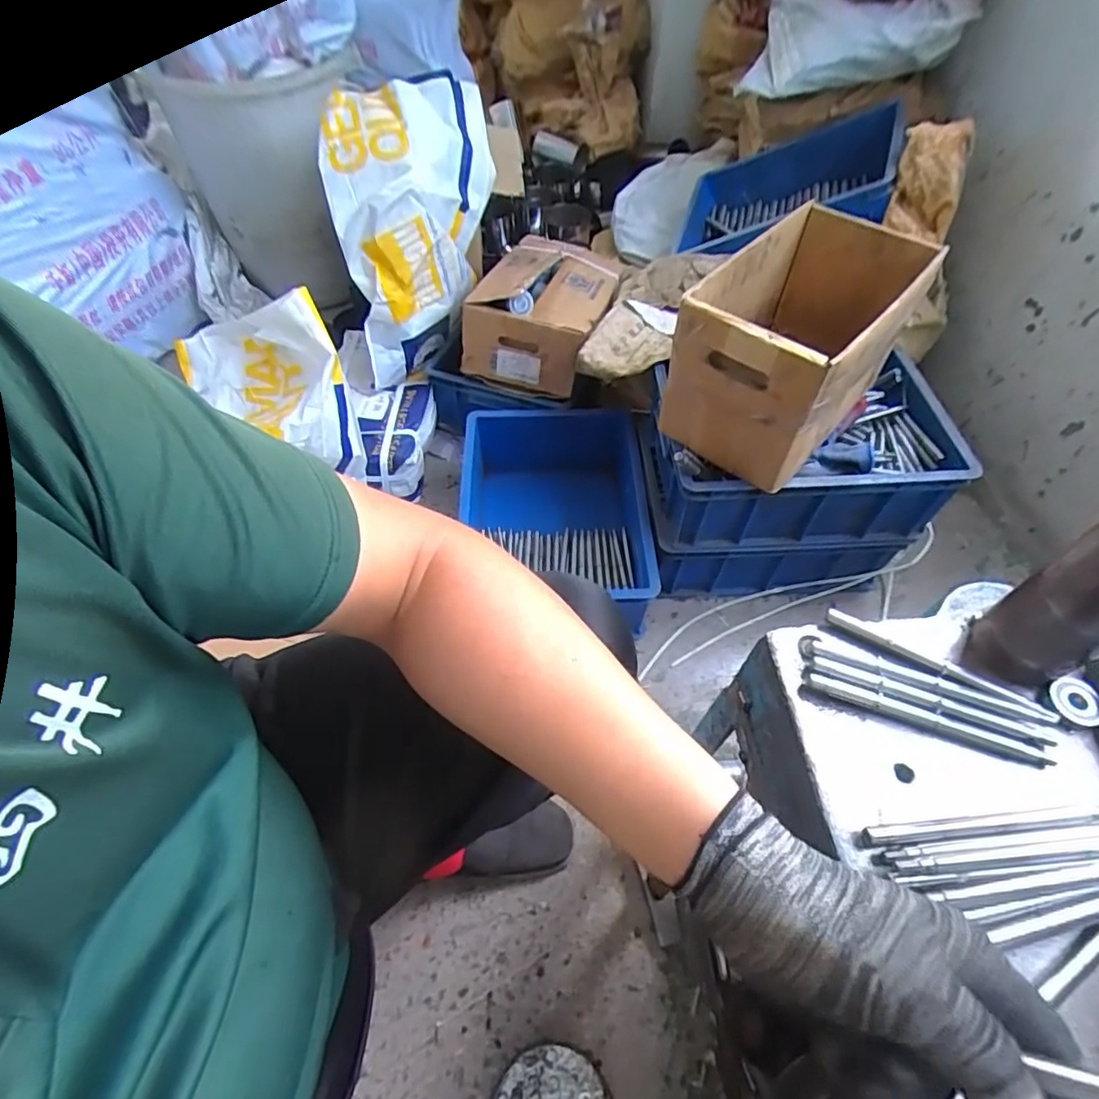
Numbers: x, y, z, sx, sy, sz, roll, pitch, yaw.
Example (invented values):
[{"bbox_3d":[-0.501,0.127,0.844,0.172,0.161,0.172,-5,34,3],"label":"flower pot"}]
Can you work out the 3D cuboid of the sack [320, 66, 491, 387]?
[{"bbox_3d":[-0.236,-0.583,1.066,0.275,0.355,0.363,-7,56,-5],"label":"sack"}]

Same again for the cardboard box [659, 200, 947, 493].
[{"bbox_3d":[0.325,-0.271,0.765,0.195,0.195,0.314,38,63,23],"label":"cardboard box"}]

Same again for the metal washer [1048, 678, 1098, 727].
[{"bbox_3d":[0.381,0.111,0.420,0.030,0.005,0.034,-5,58,18],"label":"metal washer"}]

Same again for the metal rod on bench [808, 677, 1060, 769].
[{"bbox_3d":[0.269,0.122,0.417,0.164,0.010,0.012,19,57,12],"label":"metal rod on bench"}]

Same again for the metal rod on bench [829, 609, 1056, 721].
[{"bbox_3d":[0.285,0.086,0.432,0.157,0.010,0.015,28,60,17],"label":"metal rod on bench"}]

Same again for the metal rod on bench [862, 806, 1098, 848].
[{"bbox_3d":[0.285,0.178,0.377,0.166,0.008,0.011,-5,55,-3],"label":"metal rod on bench"}]

